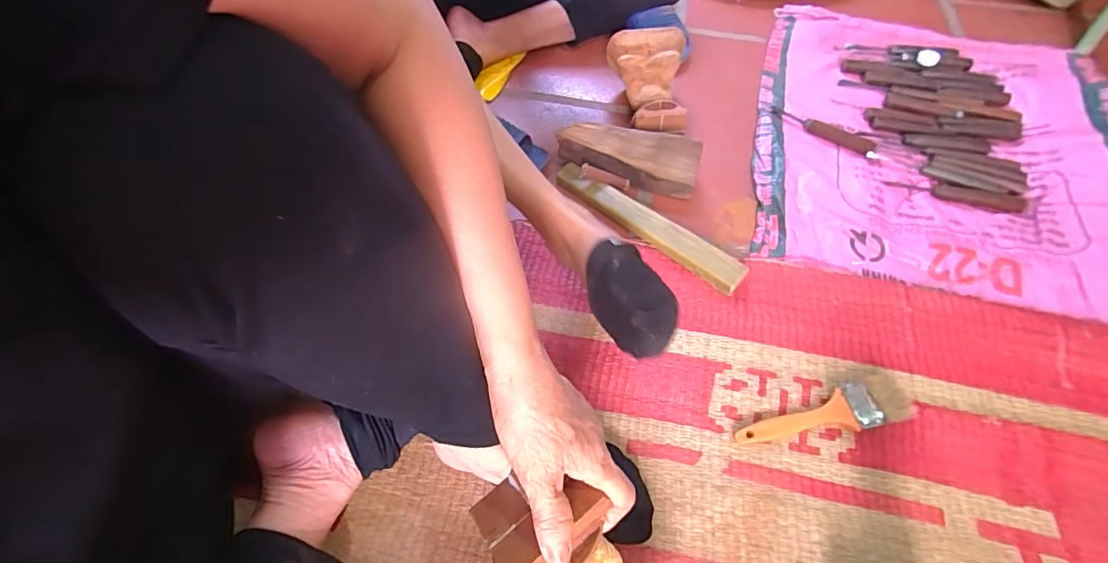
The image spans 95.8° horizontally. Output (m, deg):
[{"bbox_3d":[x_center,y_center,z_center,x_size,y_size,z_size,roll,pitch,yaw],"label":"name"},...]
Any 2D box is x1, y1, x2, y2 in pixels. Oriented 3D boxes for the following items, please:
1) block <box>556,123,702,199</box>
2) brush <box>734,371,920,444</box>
[{"bbox_3d":[0.098,-0.170,0.686,0.191,0.062,0.053,15,58,12],"label":"block"},{"bbox_3d":[0.273,0.135,0.510,0.178,0.019,0.047,-11,57,-5],"label":"brush"}]

